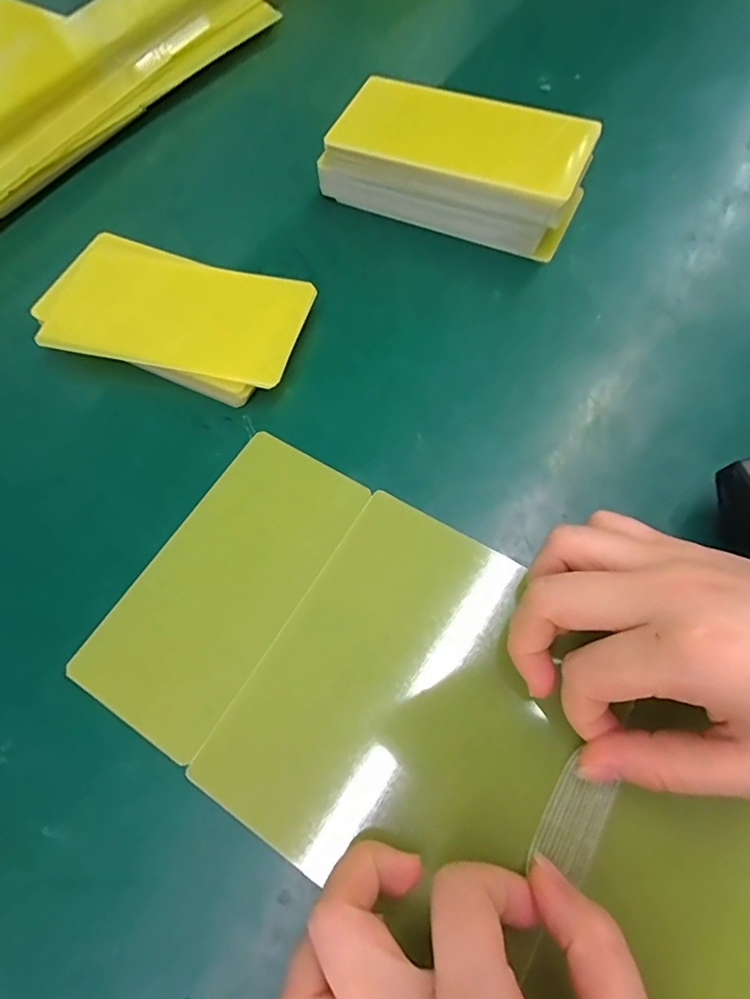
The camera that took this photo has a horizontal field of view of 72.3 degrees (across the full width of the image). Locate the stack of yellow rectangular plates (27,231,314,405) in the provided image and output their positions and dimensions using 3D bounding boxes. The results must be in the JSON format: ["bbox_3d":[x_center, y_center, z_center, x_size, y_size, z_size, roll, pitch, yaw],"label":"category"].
[{"bbox_3d":[-0.110,-0.100,0.277,0.144,0.011,0.077,19,69,10],"label":"stack of yellow rectangular plates"}]

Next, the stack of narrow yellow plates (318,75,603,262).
[{"bbox_3d":[0.047,-0.197,0.303,0.143,0.045,0.063,22,68,12],"label":"stack of narrow yellow plates"}]

